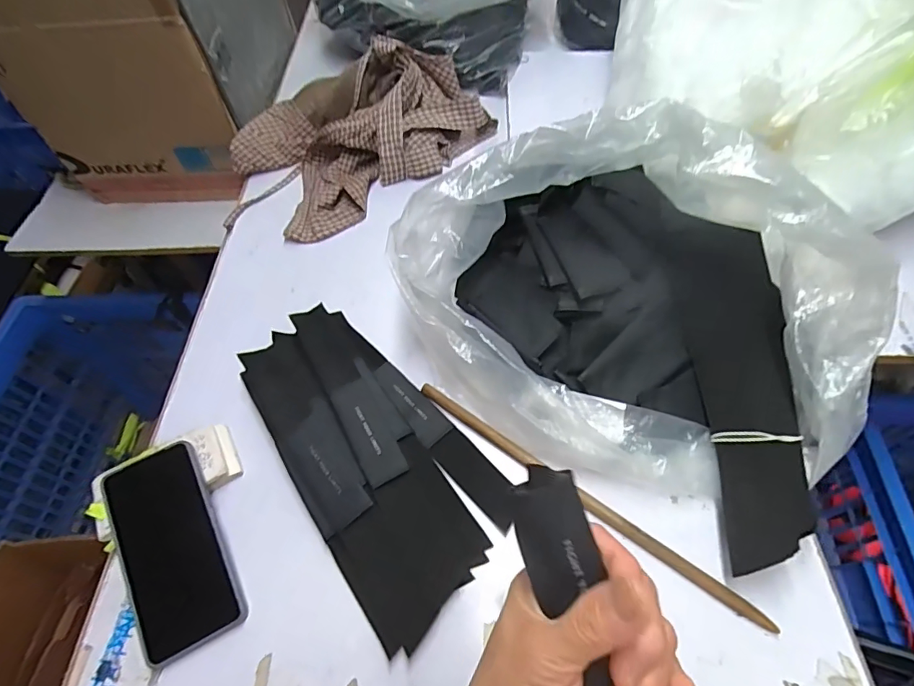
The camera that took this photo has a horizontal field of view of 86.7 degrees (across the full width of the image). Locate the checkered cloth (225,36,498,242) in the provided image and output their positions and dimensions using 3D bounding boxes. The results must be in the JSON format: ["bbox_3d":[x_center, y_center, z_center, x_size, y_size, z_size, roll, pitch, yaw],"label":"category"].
[{"bbox_3d":[-0.156,-0.309,0.695,0.370,0.102,0.230,-35,61,-18],"label":"checkered cloth"}]

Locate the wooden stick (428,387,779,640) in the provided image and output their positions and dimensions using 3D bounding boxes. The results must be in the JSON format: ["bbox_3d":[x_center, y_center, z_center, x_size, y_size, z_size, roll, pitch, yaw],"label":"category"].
[{"bbox_3d":[0.106,0.136,0.444,0.349,0.012,0.013,32,64,22],"label":"wooden stick"}]

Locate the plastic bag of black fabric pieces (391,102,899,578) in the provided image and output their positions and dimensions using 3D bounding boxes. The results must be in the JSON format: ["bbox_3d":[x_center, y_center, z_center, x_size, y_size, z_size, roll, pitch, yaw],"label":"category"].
[{"bbox_3d":[0.164,-0.056,0.434,0.404,0.183,0.292,30,63,21],"label":"plastic bag of black fabric pieces"}]

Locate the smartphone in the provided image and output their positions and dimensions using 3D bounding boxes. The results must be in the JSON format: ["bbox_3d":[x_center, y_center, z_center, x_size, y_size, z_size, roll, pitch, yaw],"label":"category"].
[{"bbox_3d":[-0.248,0.176,0.419,0.082,0.014,0.168,-27,68,-13],"label":"smartphone"}]

